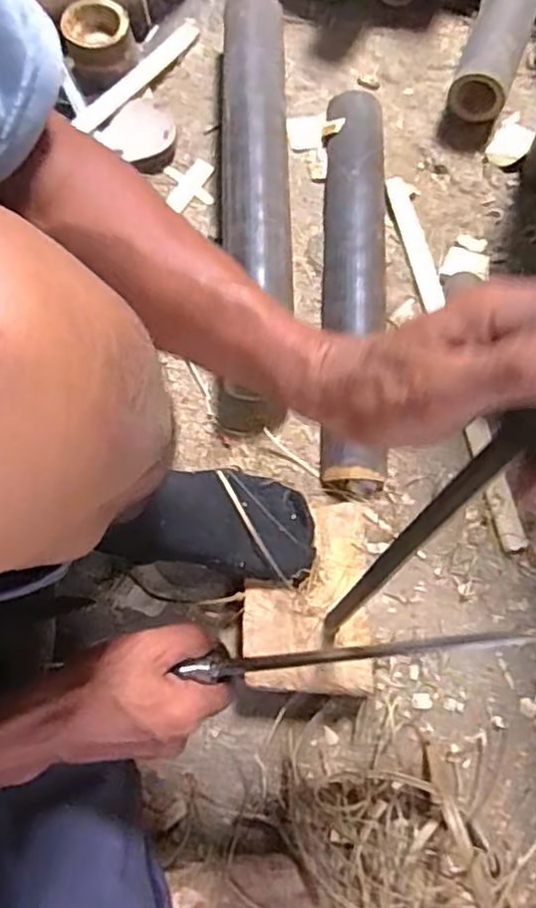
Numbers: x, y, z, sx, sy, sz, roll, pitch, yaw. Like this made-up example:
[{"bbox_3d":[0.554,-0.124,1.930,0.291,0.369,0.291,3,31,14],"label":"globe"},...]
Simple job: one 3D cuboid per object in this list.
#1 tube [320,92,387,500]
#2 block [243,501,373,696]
[{"bbox_3d":[0.093,-0.193,0.728,0.070,0.069,0.482,1,73,2],"label":"tube"},{"bbox_3d":[0.037,0.131,0.626,0.116,0.055,0.171,2,74,3],"label":"block"}]

